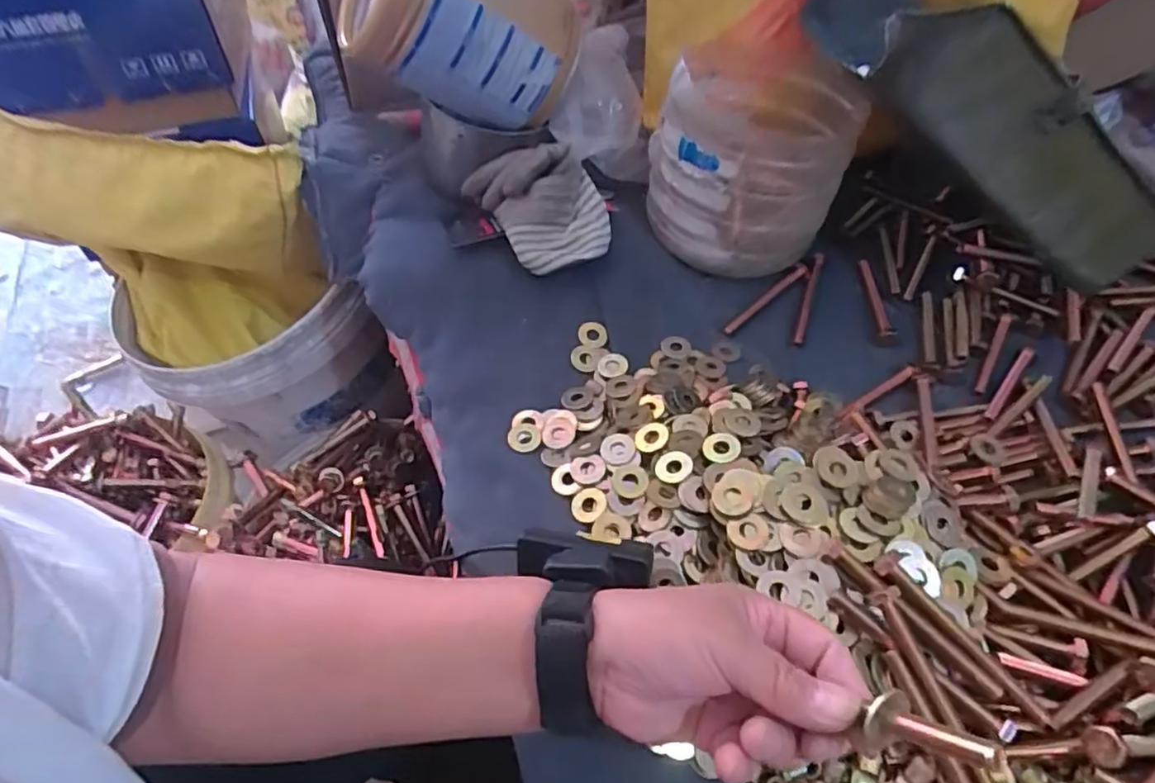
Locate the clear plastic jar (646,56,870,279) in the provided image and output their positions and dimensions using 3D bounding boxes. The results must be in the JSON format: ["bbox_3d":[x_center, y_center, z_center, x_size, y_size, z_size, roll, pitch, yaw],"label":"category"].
[{"bbox_3d":[0.149,-0.204,0.580,0.159,0.135,0.162,6,52,5],"label":"clear plastic jar"}]

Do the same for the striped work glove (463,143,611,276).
[{"bbox_3d":[-0.033,-0.164,0.555,0.088,0.063,0.140,-22,55,-16],"label":"striped work glove"}]

